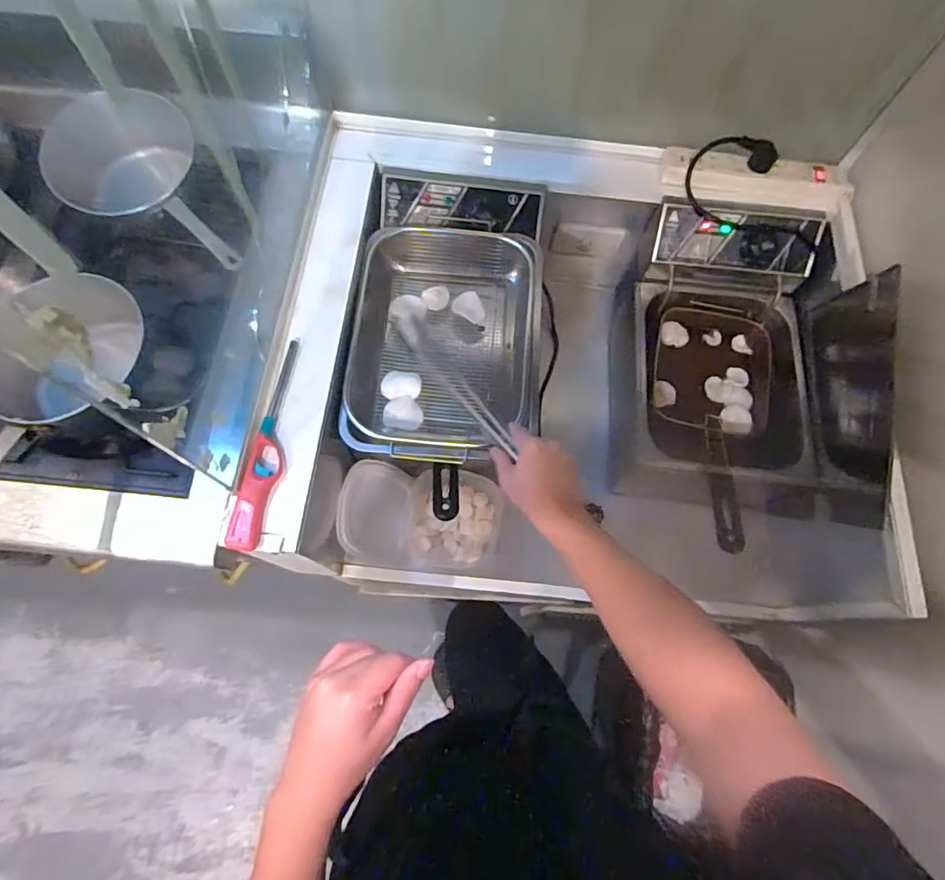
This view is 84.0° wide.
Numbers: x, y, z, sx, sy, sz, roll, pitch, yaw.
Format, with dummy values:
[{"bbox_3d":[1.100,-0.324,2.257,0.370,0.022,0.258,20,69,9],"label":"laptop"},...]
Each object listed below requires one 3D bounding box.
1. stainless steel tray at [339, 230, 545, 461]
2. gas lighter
[{"bbox_3d":[-0.038,-0.134,0.759,0.253,0.077,0.348,5,72,0],"label":"stainless steel tray"},{"bbox_3d":[-0.243,-0.002,0.640,0.036,0.027,0.268,8,72,1],"label":"gas lighter"}]

